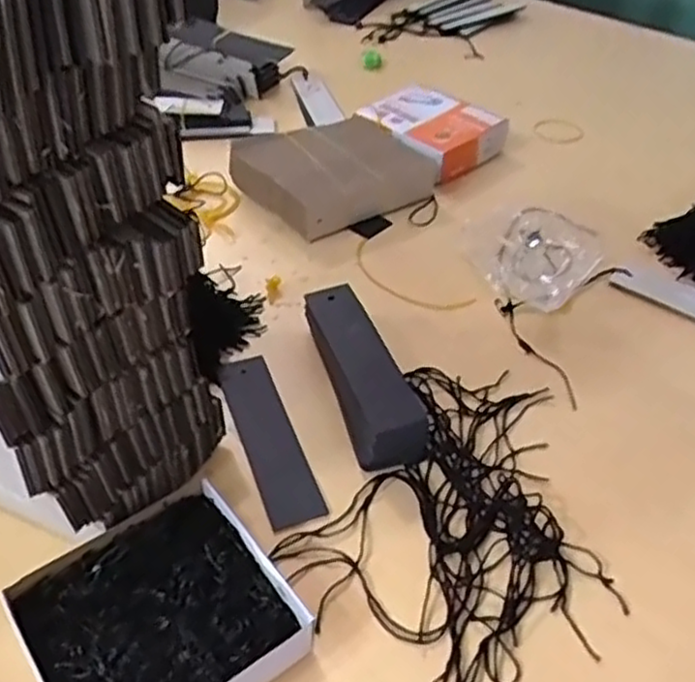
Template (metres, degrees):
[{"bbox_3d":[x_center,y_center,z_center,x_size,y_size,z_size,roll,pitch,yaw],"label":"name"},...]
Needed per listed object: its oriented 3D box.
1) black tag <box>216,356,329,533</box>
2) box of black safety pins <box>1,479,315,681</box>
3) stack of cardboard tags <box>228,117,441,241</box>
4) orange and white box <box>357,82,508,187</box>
[{"bbox_3d":[-0.047,0.055,0.431,0.031,0.004,0.127,-13,44,-17],"label":"black tag"},{"bbox_3d":[-0.084,0.126,0.331,0.103,0.027,0.104,-26,50,-29],"label":"box of black safety pins"},{"bbox_3d":[-0.009,-0.143,0.619,0.143,0.045,0.108,-26,49,-29],"label":"stack of cardboard tags"},{"bbox_3d":[0.077,-0.196,0.687,0.101,0.037,0.113,-30,52,-32],"label":"orange and white box"}]

